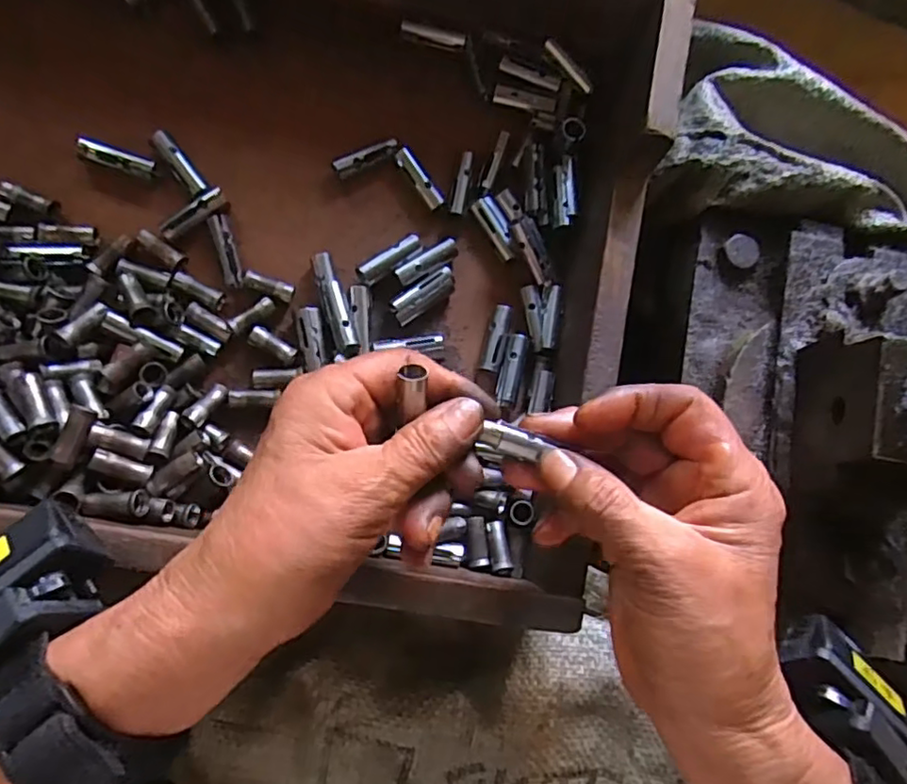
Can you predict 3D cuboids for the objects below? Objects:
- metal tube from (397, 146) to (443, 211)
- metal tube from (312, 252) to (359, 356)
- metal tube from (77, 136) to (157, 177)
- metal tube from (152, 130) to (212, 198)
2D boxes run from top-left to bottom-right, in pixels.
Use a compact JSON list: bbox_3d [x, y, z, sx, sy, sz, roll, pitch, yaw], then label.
[{"bbox_3d":[-0.018,-0.116,0.334,0.008,0.008,0.036,-34,83,-6],"label":"metal tube"},{"bbox_3d":[-0.061,-0.045,0.316,0.011,0.011,0.056,-17,81,-3],"label":"metal tube"},{"bbox_3d":[-0.169,-0.118,0.309,0.035,0.005,0.009,15,80,-14],"label":"metal tube"},{"bbox_3d":[-0.138,-0.116,0.313,0.009,0.009,0.038,-40,83,-7],"label":"metal tube"}]

